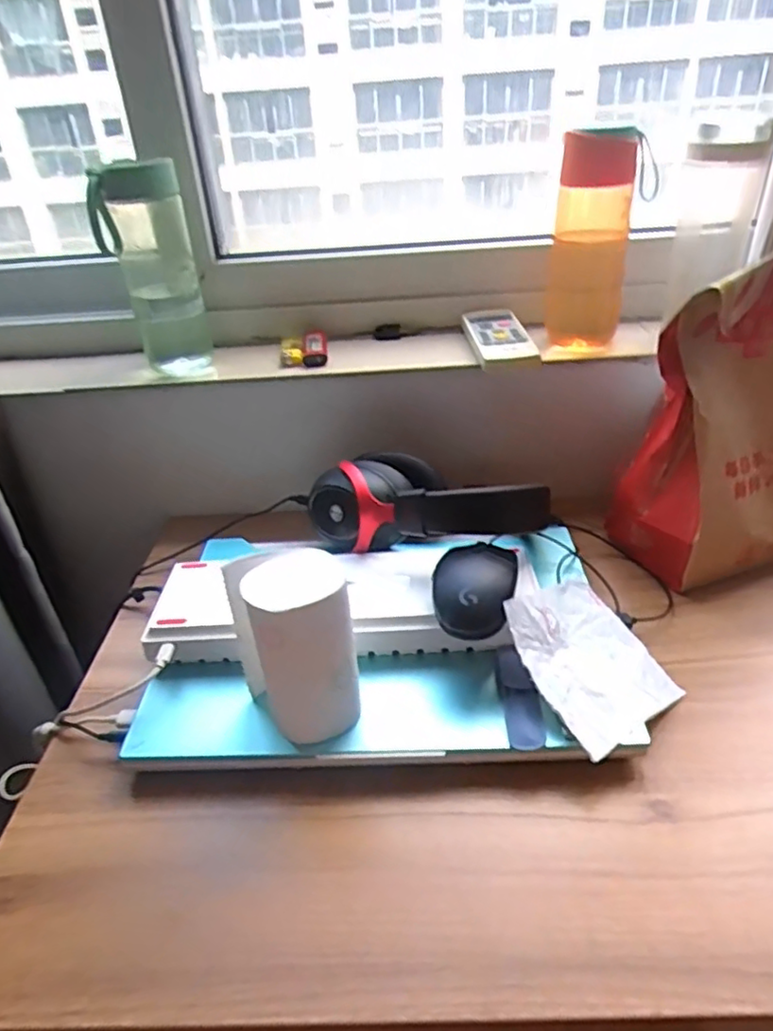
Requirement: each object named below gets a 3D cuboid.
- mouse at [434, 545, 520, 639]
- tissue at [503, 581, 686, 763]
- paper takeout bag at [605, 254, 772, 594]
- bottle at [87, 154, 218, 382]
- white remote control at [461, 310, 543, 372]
[{"bbox_3d":[0.067,0.048,0.479,0.058,0.031,0.090,4,33,13],"label":"mouse"},{"bbox_3d":[0.151,0.098,0.464,0.118,0.027,0.118,-13,49,-36],"label":"tissue"},{"bbox_3d":[0.318,-0.085,0.551,0.187,0.253,0.100,-16,35,-19],"label":"paper takeout bag"},{"bbox_3d":[-0.228,-0.238,0.633,0.079,0.189,0.075,-11,33,-11],"label":"bottle"},{"bbox_3d":[0.113,-0.176,0.642,0.058,0.019,0.133,-5,32,-2],"label":"white remote control"}]

